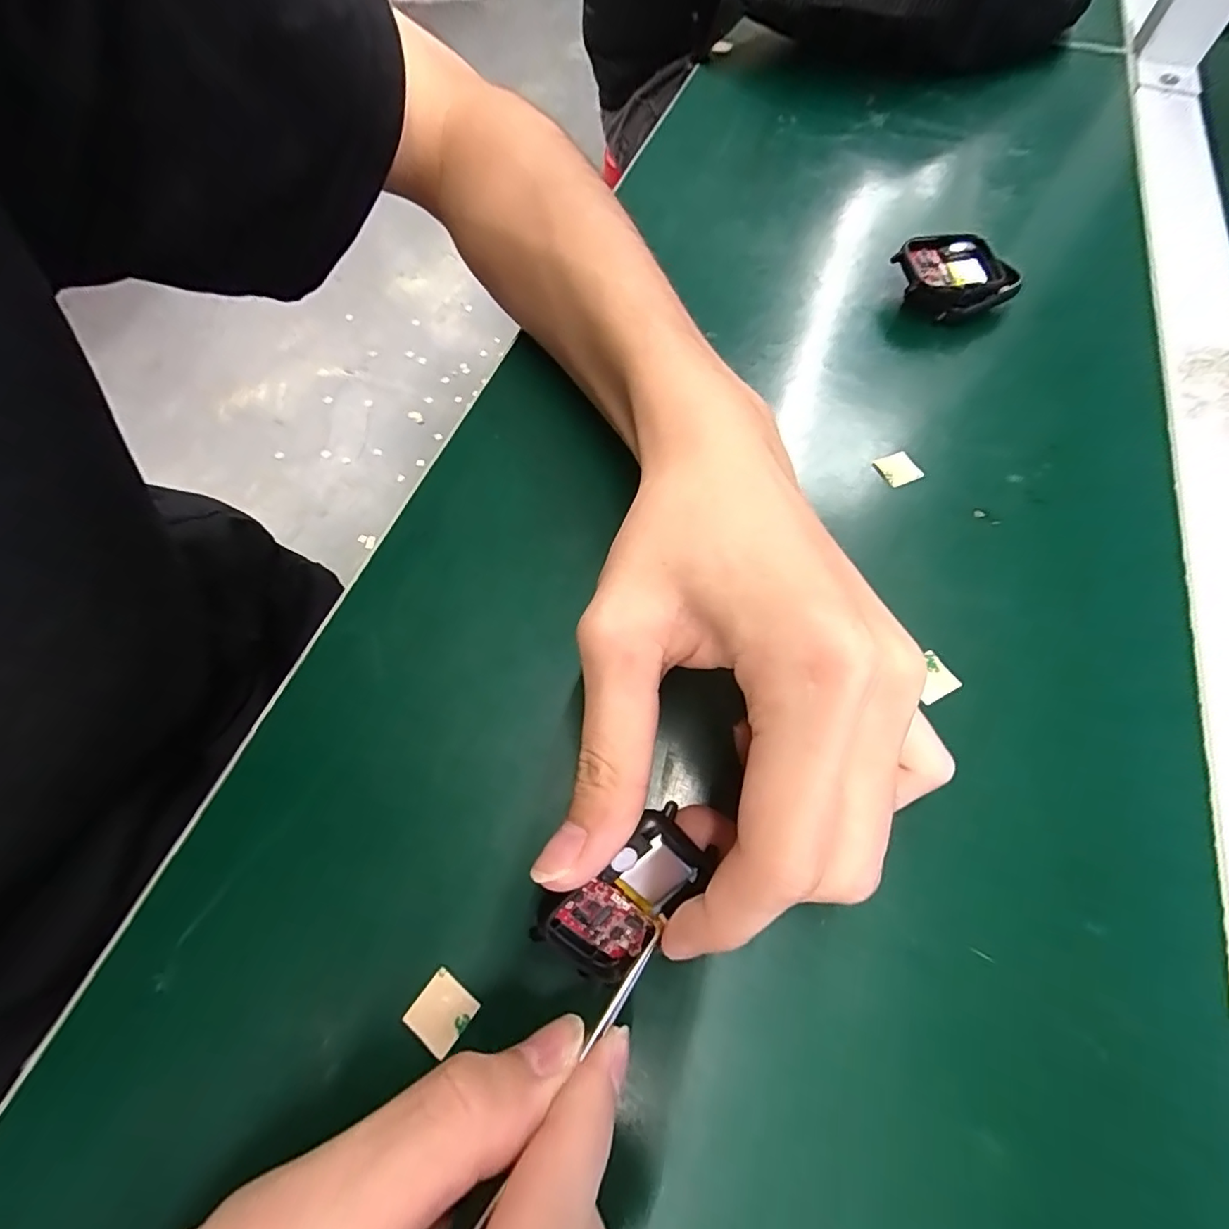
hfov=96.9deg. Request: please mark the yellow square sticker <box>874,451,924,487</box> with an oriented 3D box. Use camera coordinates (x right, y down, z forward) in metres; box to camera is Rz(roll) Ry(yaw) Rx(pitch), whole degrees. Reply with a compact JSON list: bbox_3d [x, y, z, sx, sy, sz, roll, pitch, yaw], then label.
[{"bbox_3d":[0.120,-0.062,0.230,0.015,0.004,0.015,-20,64,-8],"label":"yellow square sticker"}]

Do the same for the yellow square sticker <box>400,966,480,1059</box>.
[{"bbox_3d":[-0.048,0.109,0.148,0.015,0.004,0.015,32,68,16],"label":"yellow square sticker"}]

